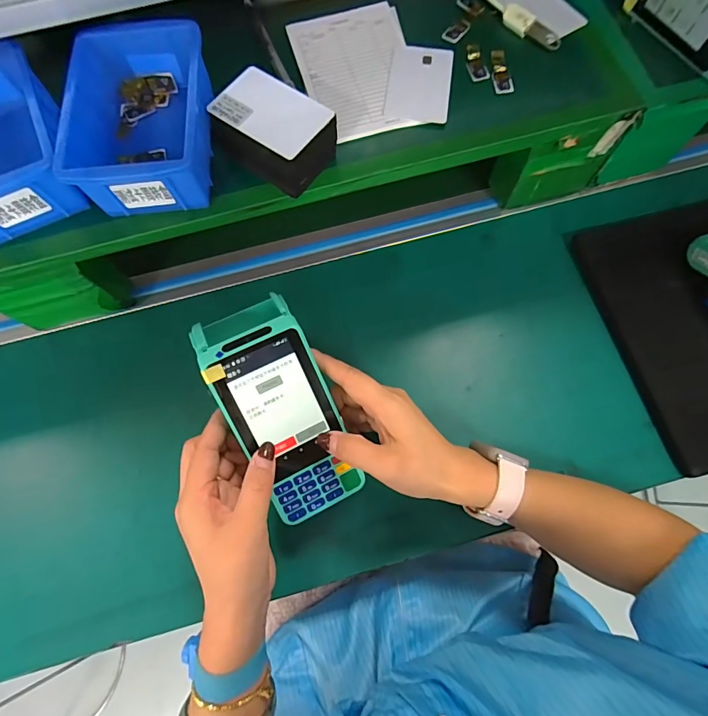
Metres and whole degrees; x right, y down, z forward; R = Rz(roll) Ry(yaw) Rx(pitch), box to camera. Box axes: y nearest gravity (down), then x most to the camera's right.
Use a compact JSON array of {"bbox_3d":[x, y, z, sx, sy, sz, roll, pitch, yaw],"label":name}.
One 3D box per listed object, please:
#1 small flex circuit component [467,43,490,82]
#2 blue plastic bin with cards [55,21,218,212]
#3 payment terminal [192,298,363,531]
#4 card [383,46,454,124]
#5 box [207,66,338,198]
[{"bbox_3d":[0.110,-0.269,0.367,0.016,0.005,0.040,-14,74,-3],"label":"small flex circuit component"},{"bbox_3d":[-0.166,-0.191,0.326,0.103,0.056,0.143,-7,74,-1],"label":"blue plastic bin with cards"},{"bbox_3d":[-0.055,0.039,0.315,0.073,0.059,0.168,-25,94,-6],"label":"payment terminal"},{"bbox_3d":[0.059,-0.247,0.359,0.054,0.004,0.086,8,74,3],"label":"card"},{"bbox_3d":[-0.065,-0.177,0.320,0.088,0.038,0.066,36,78,10],"label":"box"}]

